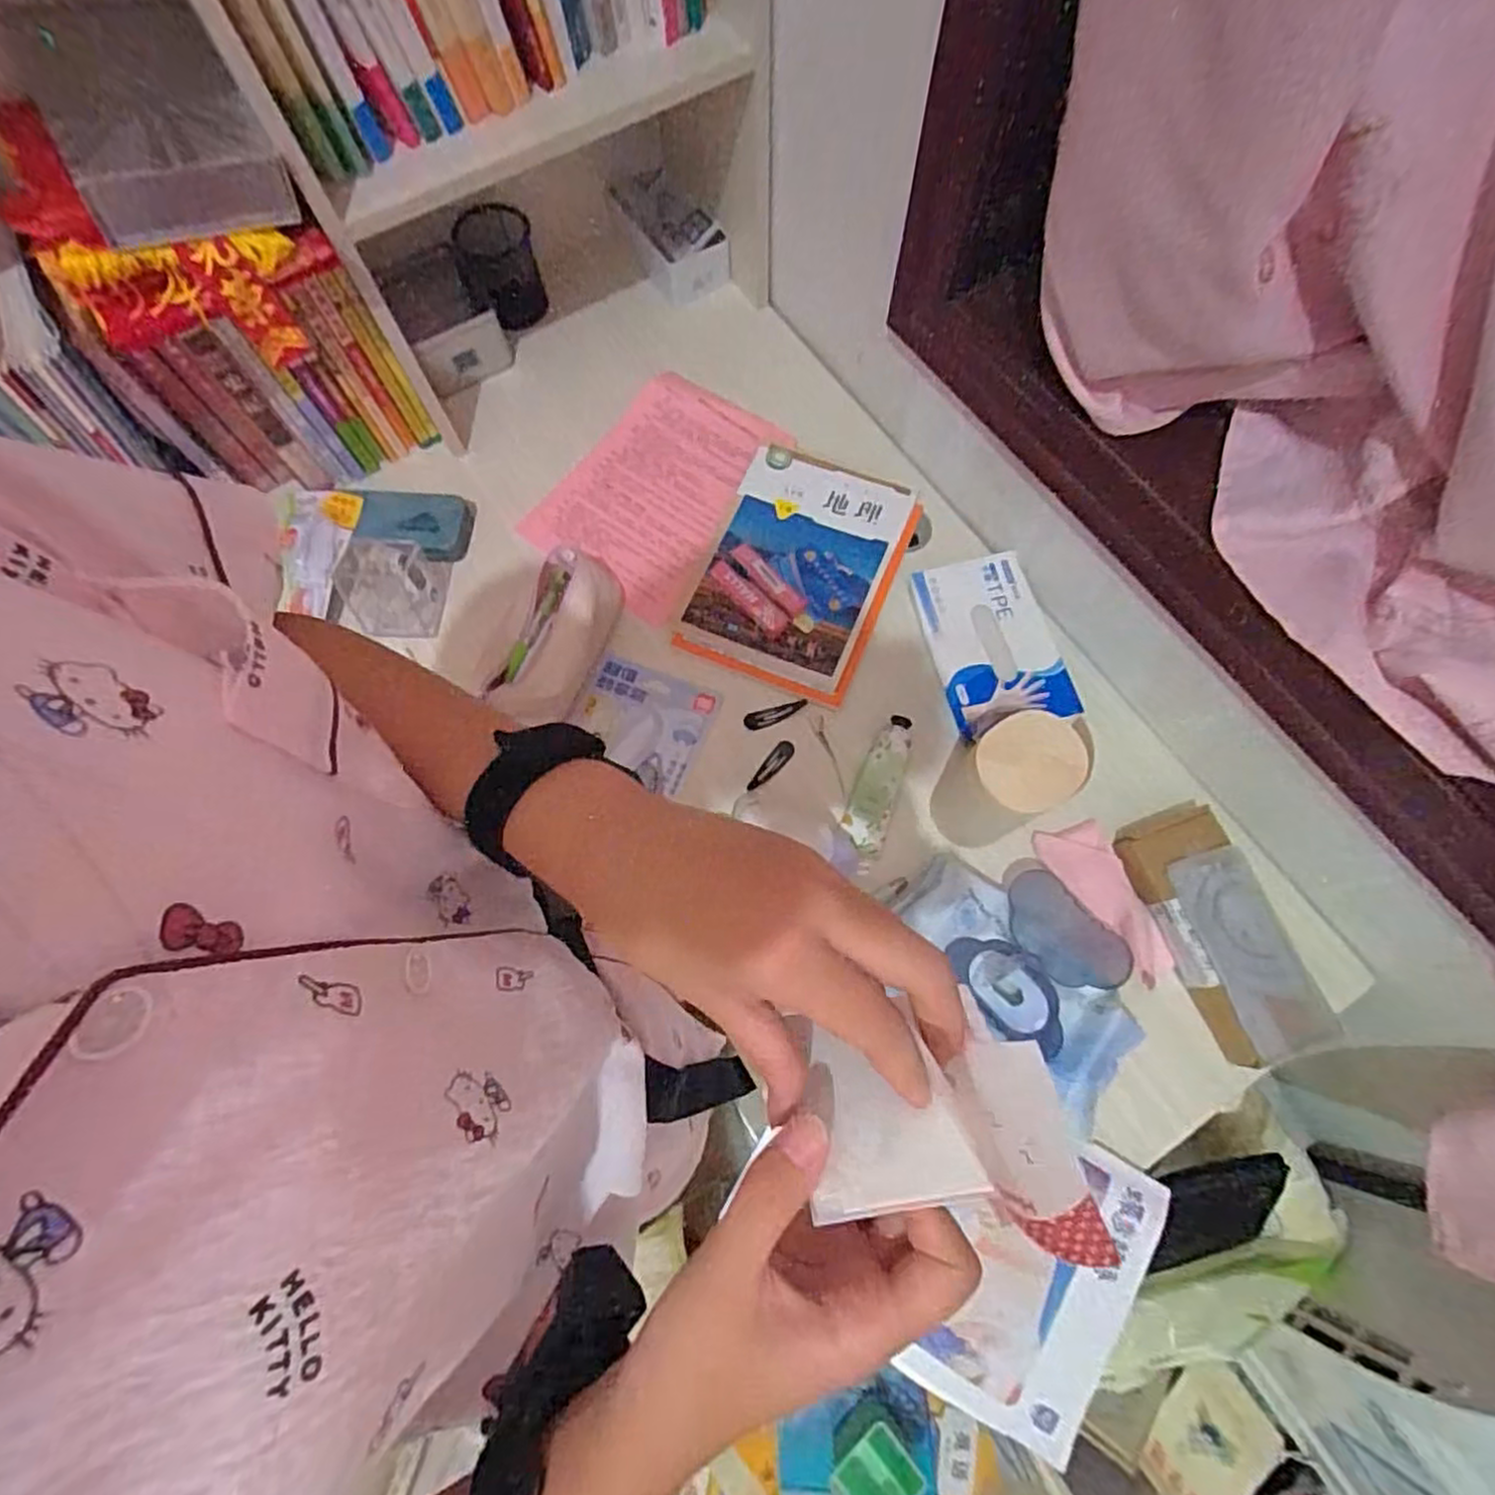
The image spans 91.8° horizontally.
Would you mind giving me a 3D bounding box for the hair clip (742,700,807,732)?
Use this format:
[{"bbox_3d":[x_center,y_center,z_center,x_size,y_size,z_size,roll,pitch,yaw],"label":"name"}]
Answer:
[{"bbox_3d":[0.028,-0.031,0.730,0.064,0.008,0.019,-13,71,-2],"label":"hair clip"}]

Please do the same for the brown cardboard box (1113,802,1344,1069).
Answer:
[{"bbox_3d":[0.409,0.164,0.622,0.097,0.035,0.204,-15,71,-3],"label":"brown cardboard box"}]

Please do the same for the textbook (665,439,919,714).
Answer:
[{"bbox_3d":[0.055,-0.202,0.769,0.193,0.024,0.274,22,73,9],"label":"textbook"}]

